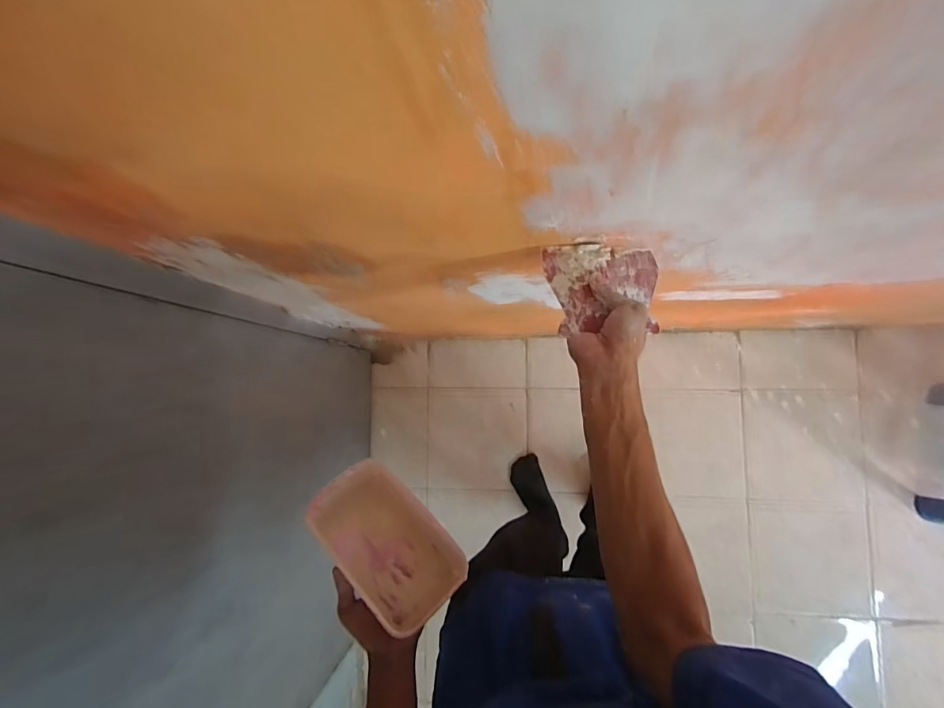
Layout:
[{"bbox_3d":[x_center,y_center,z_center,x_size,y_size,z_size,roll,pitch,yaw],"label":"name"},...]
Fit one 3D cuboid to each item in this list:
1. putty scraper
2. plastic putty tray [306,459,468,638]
[{"bbox_3d":[0.140,-0.070,0.470,0.118,0.011,0.095,-3,78,-2],"label":"putty scraper"},{"bbox_3d":[-0.101,0.226,0.532,0.116,0.023,0.191,-40,89,-31],"label":"plastic putty tray"}]

